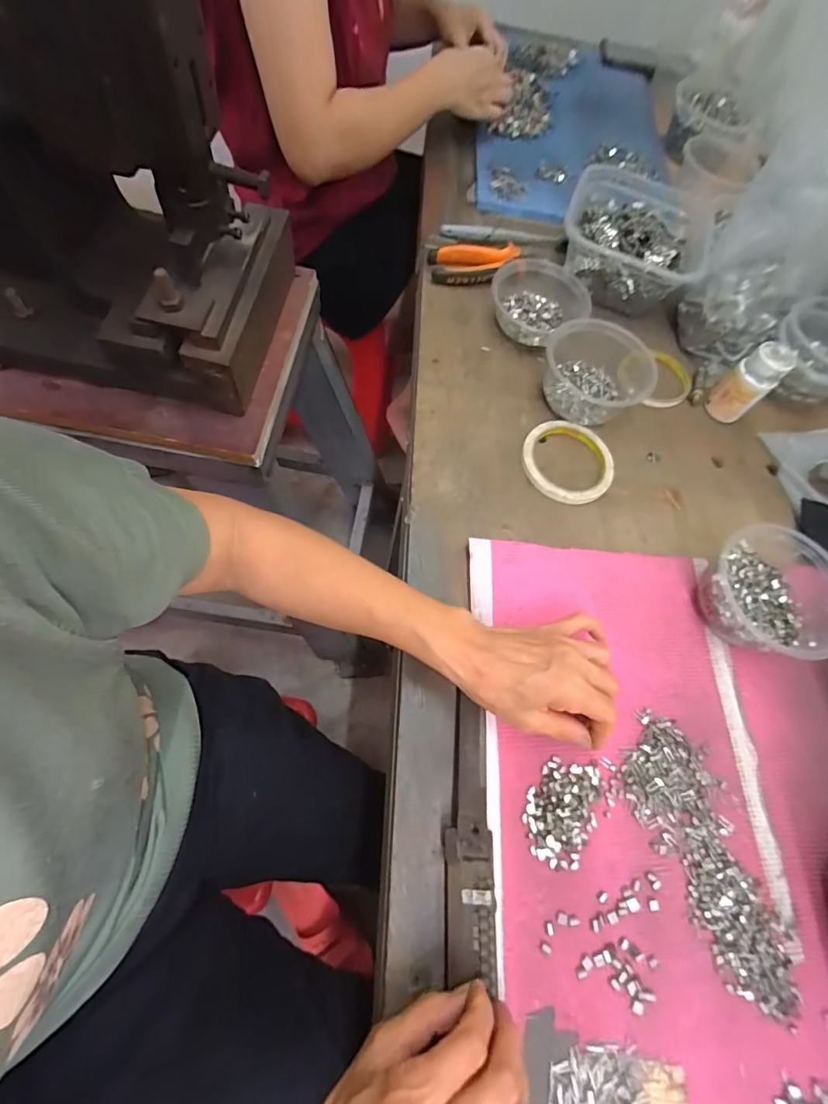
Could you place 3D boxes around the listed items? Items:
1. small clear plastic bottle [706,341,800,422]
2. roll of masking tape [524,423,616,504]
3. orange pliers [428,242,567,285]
[{"bbox_3d":[0.372,-0.187,0.524,0.044,0.085,0.040,3,67,-7],"label":"small clear plastic bottle"},{"bbox_3d":[0.163,-0.098,0.493,0.096,0.011,0.097,3,67,-7],"label":"roll of masking tape"},{"bbox_3d":[0.114,-0.374,0.595,0.190,0.019,0.069,-10,67,-5],"label":"orange pliers"}]

